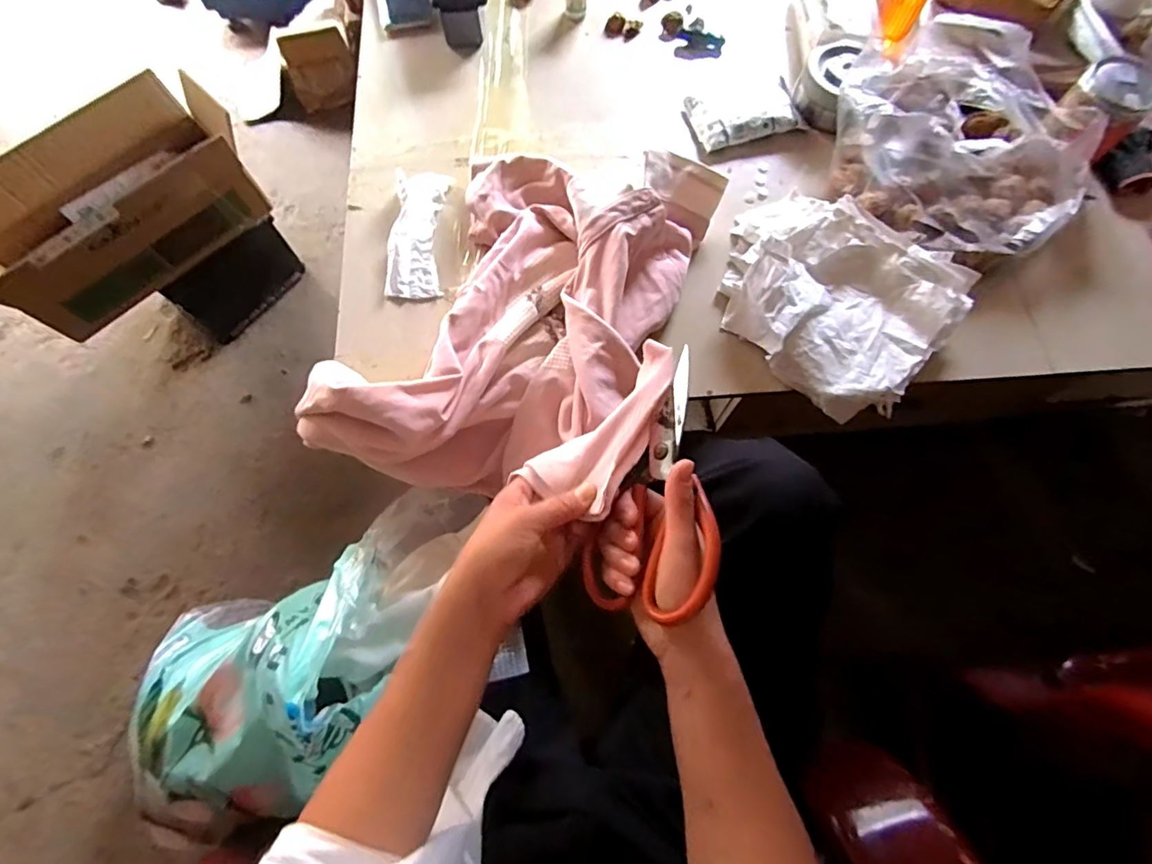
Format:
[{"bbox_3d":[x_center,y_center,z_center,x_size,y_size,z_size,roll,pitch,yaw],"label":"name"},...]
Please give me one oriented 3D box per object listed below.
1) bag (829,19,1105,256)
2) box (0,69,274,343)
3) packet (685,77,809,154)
[{"bbox_3d":[0.457,-0.351,0.627,0.278,0.079,0.305,40,76,12],"label":"bag"},{"bbox_3d":[-0.738,-0.358,0.873,0.209,0.173,0.423,40,76,12],"label":"box"},{"bbox_3d":[0.216,-0.410,0.683,0.131,0.014,0.090,-13,72,-4],"label":"packet"}]

